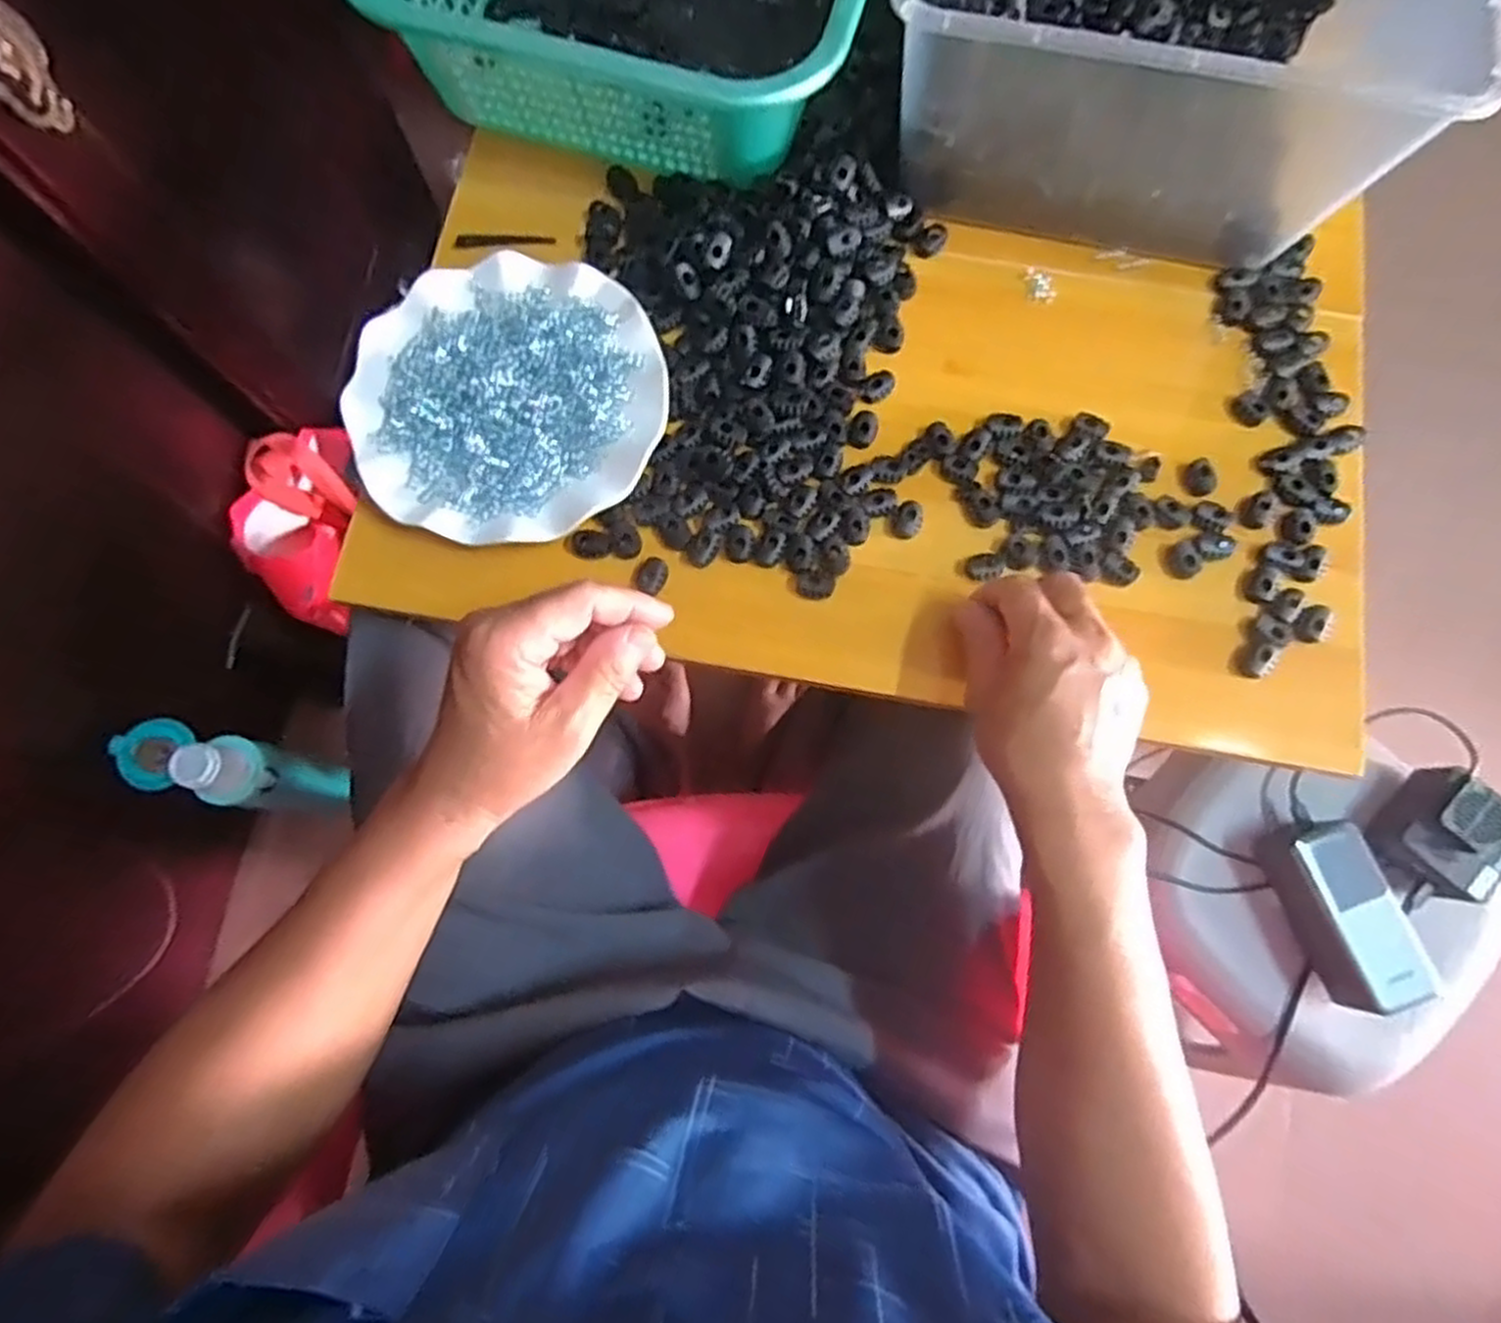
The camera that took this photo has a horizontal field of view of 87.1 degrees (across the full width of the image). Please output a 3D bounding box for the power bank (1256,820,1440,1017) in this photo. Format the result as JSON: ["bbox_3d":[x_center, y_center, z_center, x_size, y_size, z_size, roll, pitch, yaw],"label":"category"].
[{"bbox_3d":[0.441,0.186,0.588,0.055,0.049,0.129,-17,77,-5],"label":"power bank"}]

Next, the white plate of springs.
[{"bbox_3d":[-0.143,-0.158,0.475,0.180,0.022,0.178,0,76,-1],"label":"white plate of springs"}]

